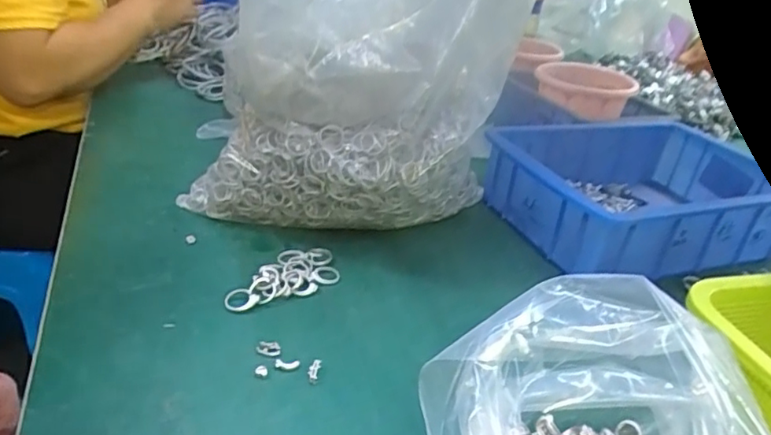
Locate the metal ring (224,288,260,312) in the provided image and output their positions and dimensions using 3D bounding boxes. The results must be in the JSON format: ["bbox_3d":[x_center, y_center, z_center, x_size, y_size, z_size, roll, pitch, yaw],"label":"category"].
[{"bbox_3d":[-0.111,0.063,0.433,0.026,0.007,0.026,-4,31,-18],"label":"metal ring"}]

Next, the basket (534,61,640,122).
[{"bbox_3d":[0.294,-0.194,0.835,0.144,0.042,0.111,18,31,19],"label":"basket"}]

